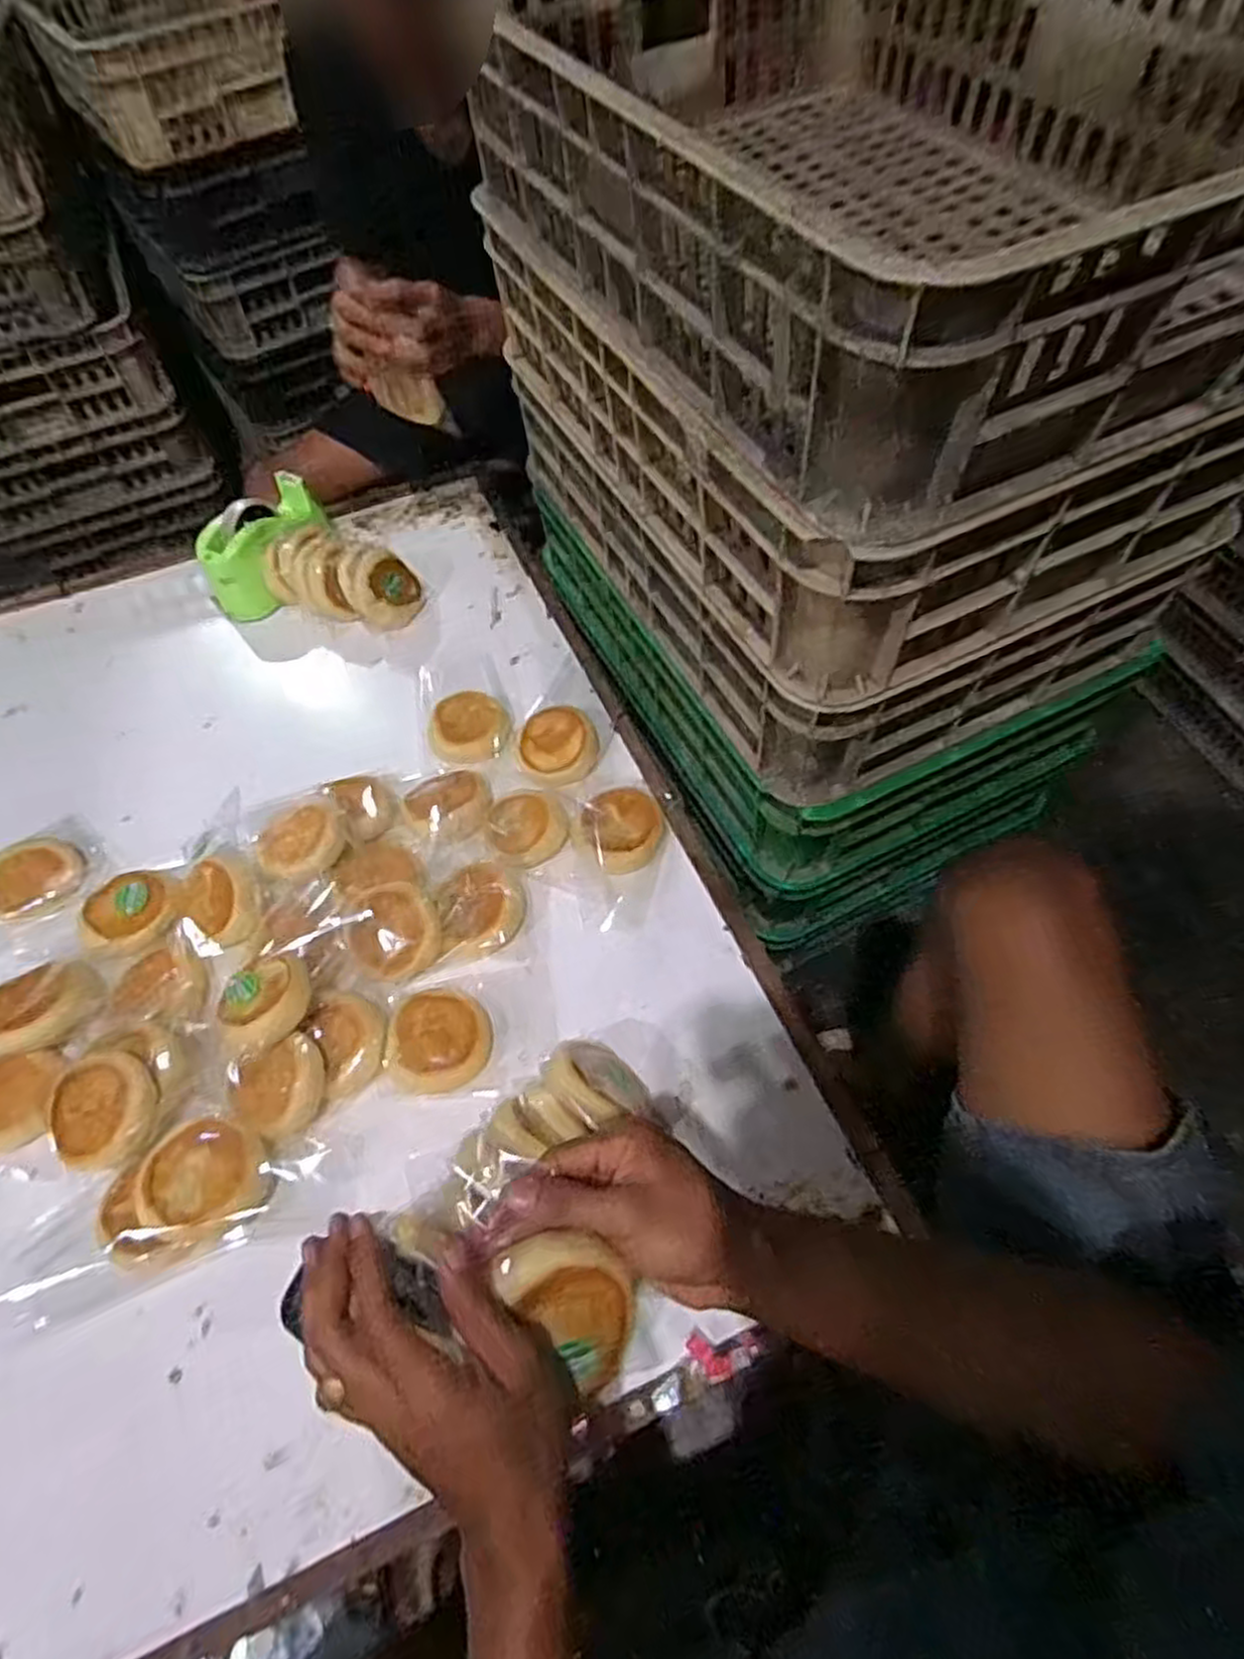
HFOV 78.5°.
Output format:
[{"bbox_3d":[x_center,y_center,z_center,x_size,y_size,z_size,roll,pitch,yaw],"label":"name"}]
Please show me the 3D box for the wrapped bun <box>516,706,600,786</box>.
[{"bbox_3d":[-0.077,-0.097,0.893,0.095,0.032,0.100,-5,59,1],"label":"wrapped bun"}]

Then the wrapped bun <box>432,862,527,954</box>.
[{"bbox_3d":[-0.147,0.083,0.790,0.096,0.025,0.096,3,74,-9],"label":"wrapped bun"}]

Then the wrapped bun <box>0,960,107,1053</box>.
[{"bbox_3d":[-0.576,0.174,0.754,0.112,0.043,0.083,-21,60,-8],"label":"wrapped bun"}]

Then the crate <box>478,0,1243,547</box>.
[{"bbox_3d":[0.166,-0.479,0.537,0.407,0.145,0.603,-25,61,-11],"label":"crate"}]

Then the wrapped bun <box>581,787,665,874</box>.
[{"bbox_3d":[0.001,-0.001,0.826,0.092,0.035,0.098,-2,59,3],"label":"wrapped bun"}]

